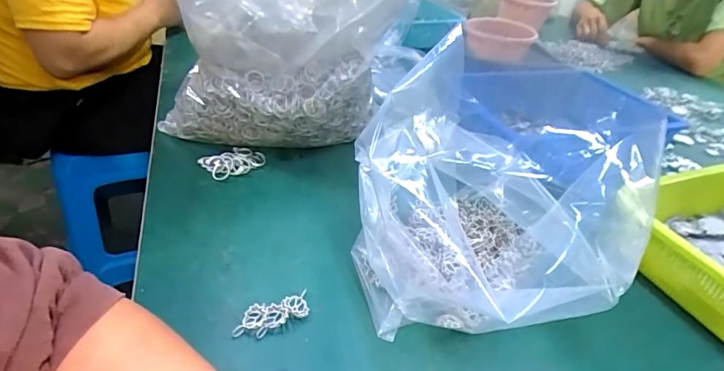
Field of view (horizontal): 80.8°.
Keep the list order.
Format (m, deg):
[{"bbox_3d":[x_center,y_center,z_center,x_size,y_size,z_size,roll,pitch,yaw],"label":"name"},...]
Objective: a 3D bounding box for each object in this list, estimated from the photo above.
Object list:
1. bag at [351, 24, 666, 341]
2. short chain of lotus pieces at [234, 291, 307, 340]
[{"bbox_3d":[0.094,0.025,0.365,0.201,0.168,0.141,2,35,-7],"label":"bag"},{"bbox_3d":[-0.075,0.107,0.354,0.063,0.010,0.025,-16,41,-29],"label":"short chain of lotus pieces"}]

